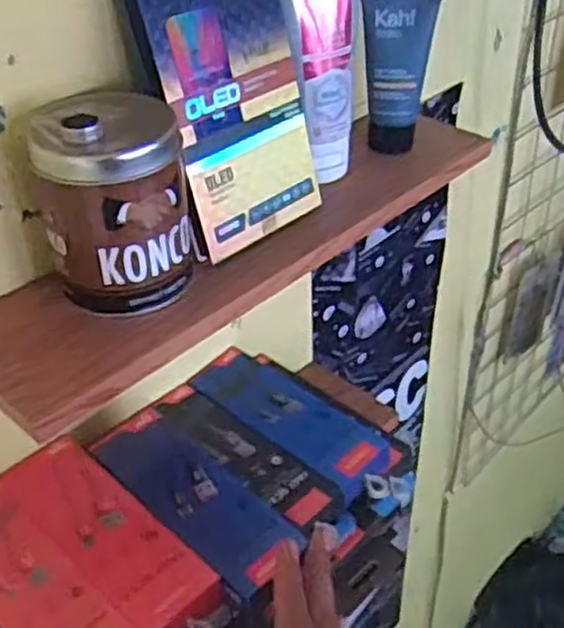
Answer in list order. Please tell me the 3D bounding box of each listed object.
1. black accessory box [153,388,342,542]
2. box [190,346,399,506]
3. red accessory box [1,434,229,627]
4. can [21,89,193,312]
[{"bbox_3d":[-0.029,0.094,0.547,0.151,0.023,0.042,28,46,33],"label":"black accessory box"},{"bbox_3d":[0.003,0.073,0.578,0.151,0.027,0.056,28,46,33],"label":"box"},{"bbox_3d":[-0.103,0.128,0.471,0.053,0.025,0.151,-31,47,-34],"label":"red accessory box"},{"bbox_3d":[-0.089,-0.059,0.421,0.080,0.097,0.069,-4,37,-4],"label":"can"}]

